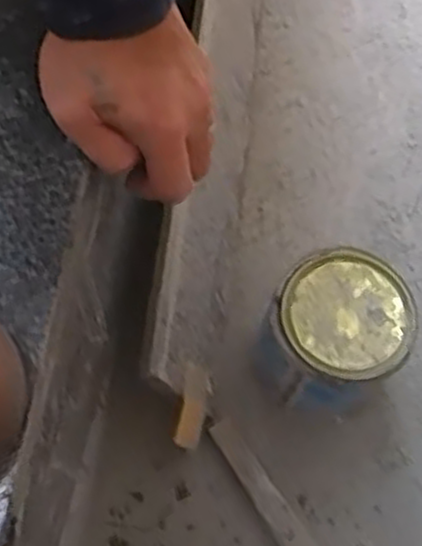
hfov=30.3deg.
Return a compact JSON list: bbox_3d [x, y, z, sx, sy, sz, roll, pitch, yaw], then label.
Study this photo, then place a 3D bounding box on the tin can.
[{"bbox_3d":[0.093,0.053,0.621,0.102,0.124,0.097,0,68,-1],"label":"tin can"}]

